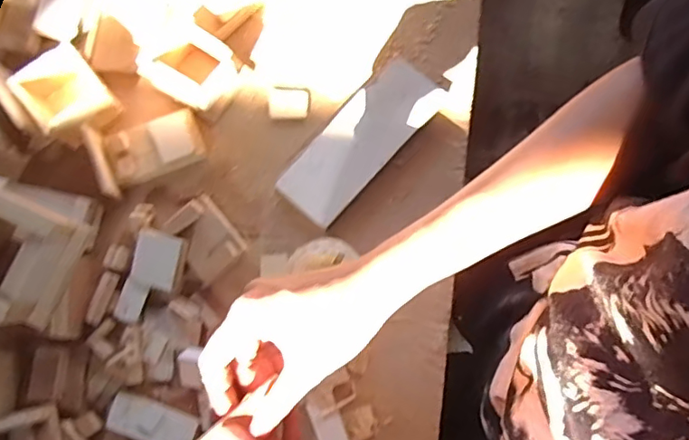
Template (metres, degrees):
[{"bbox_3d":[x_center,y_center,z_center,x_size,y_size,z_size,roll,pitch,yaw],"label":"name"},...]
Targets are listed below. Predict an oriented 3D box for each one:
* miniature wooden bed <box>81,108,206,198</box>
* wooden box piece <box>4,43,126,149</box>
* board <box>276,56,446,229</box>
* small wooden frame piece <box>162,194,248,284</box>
[{"bbox_3d":[-0.199,-0.071,0.554,0.105,0.024,0.068,-18,79,-5],"label":"miniature wooden bed"},{"bbox_3d":[-0.280,-0.126,0.551,0.071,0.040,0.080,-39,80,-6],"label":"wooden box piece"},{"bbox_3d":[0.018,-0.083,0.561,0.069,0.020,0.189,42,82,9],"label":"board"},{"bbox_3d":[-0.137,0.017,0.537,0.054,0.031,0.067,-39,80,-6],"label":"small wooden frame piece"}]

